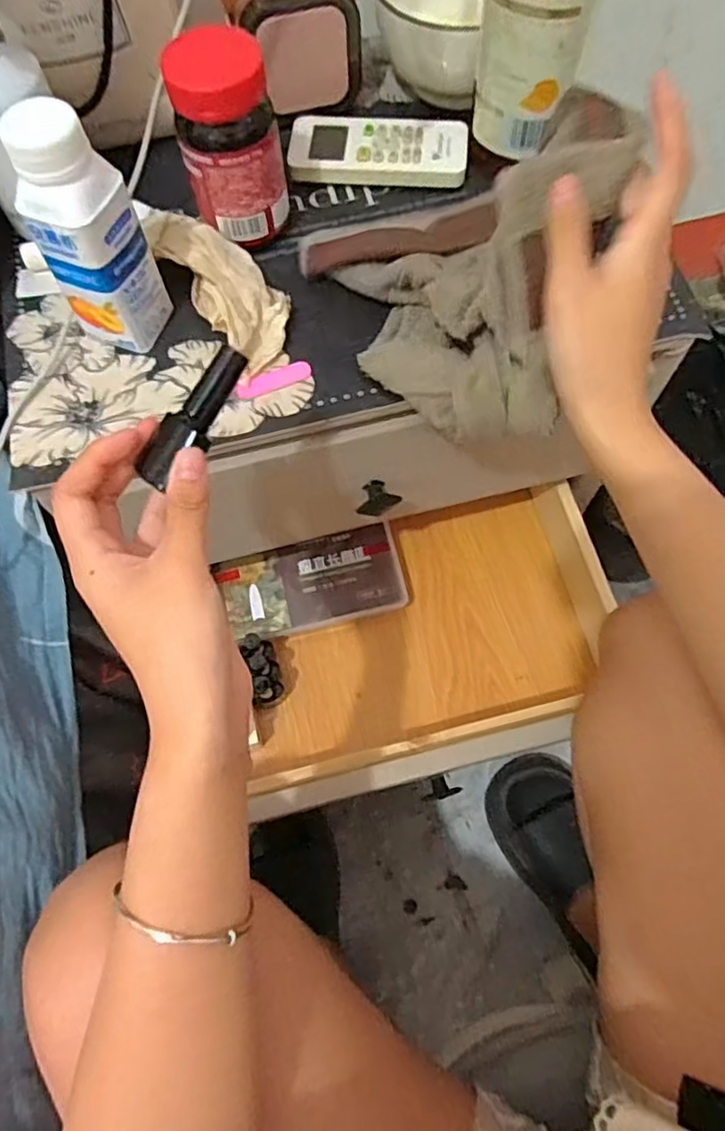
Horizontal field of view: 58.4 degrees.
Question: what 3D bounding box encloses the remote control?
[{"bbox_3d":[0.012,-0.308,0.484,0.130,0.016,0.055,5,68,4],"label":"remote control"}]

